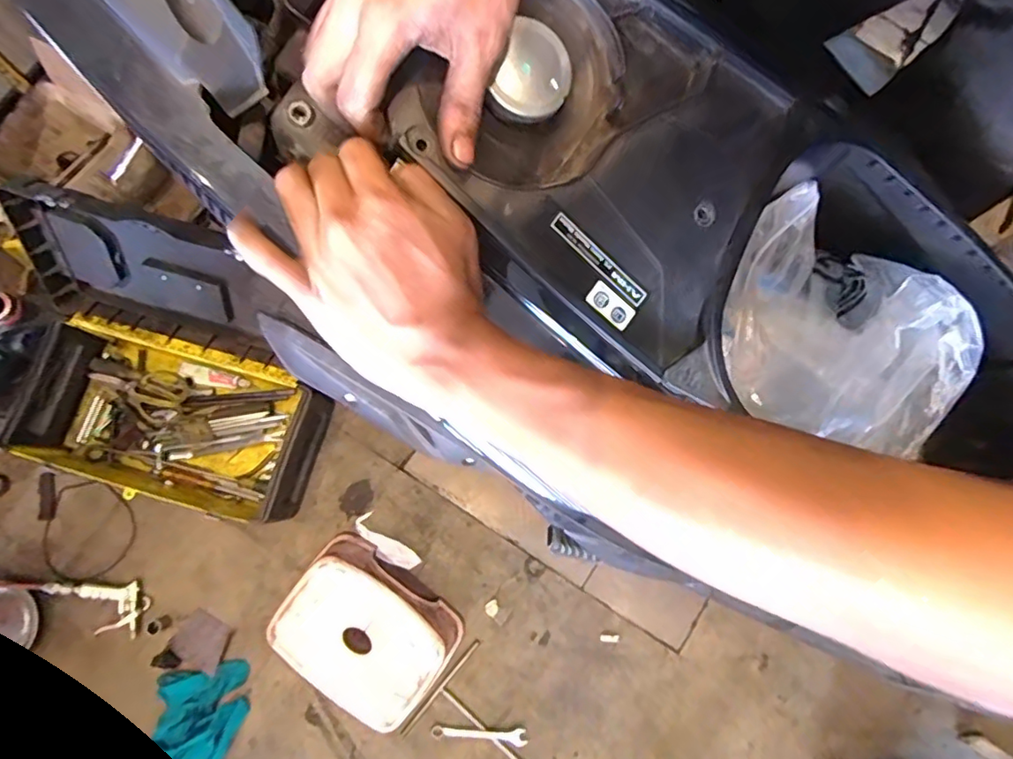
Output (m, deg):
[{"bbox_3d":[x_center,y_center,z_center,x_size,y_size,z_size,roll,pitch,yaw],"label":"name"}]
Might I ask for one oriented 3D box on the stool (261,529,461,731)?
[{"bbox_3d":[-0.223,0.404,0.897,0.275,0.154,0.182,37,80,4],"label":"stool"}]

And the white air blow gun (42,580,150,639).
[{"bbox_3d":[-0.741,0.405,0.993,0.183,0.025,0.085,7,78,1],"label":"white air blow gun"}]

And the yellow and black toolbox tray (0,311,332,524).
[{"bbox_3d":[-0.563,0.063,0.954,0.473,0.155,0.274,14,78,2],"label":"yellow and black toolbox tray"}]

